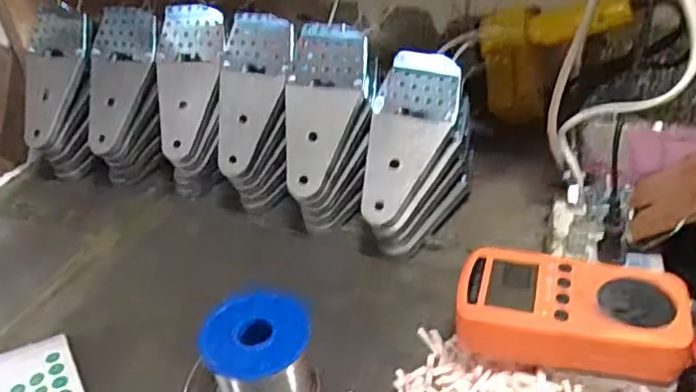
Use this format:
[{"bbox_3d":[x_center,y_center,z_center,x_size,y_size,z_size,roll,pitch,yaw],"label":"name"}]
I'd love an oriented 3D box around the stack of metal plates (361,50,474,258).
[{"bbox_3d":[0.051,-0.030,0.522,0.076,0.122,0.119,13,39,23],"label":"stack of metal plates"}]

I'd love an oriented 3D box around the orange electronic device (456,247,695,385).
[{"bbox_3d":[0.131,0.067,0.378,0.126,0.025,0.074,7,37,16],"label":"orange electronic device"}]

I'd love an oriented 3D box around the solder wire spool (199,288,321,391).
[{"bbox_3d":[-0.056,0.105,0.391,0.073,0.065,0.063,-15,37,-13],"label":"solder wire spool"}]

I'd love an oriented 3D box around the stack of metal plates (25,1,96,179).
[{"bbox_3d":[-0.290,-0.105,0.645,0.074,0.171,0.045,-1,2,5],"label":"stack of metal plates"}]

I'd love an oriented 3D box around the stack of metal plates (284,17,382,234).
[{"bbox_3d":[-0.017,-0.055,0.536,0.074,0.172,0.048,3,4,11],"label":"stack of metal plates"}]

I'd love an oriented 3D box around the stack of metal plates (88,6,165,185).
[{"bbox_3d":[-0.216,-0.098,0.625,0.072,0.168,0.045,-1,1,6],"label":"stack of metal plates"}]

